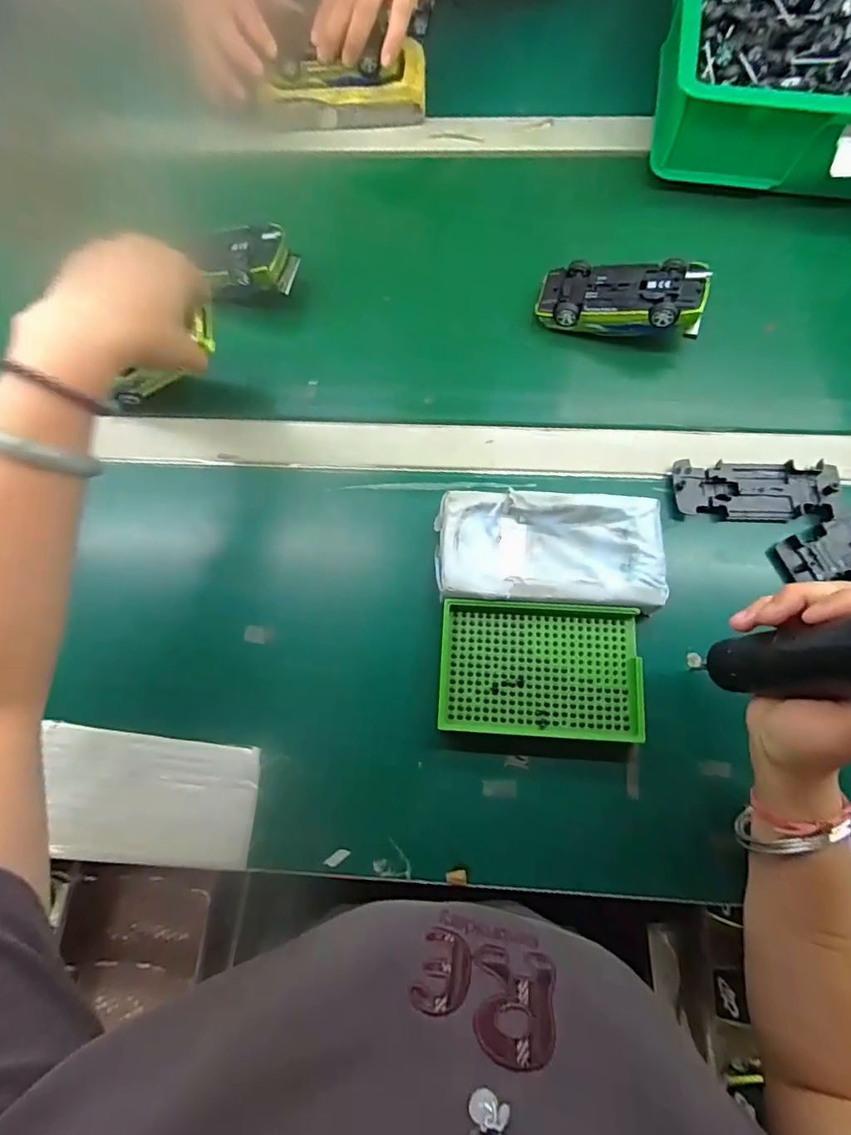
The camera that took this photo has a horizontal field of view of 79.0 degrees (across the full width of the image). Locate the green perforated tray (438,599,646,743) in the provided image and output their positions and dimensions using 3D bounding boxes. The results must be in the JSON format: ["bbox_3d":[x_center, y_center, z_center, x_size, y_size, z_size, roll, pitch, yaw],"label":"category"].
[{"bbox_3d":[0.080,0.071,0.362,0.135,0.013,0.090,2,75,2],"label":"green perforated tray"}]

